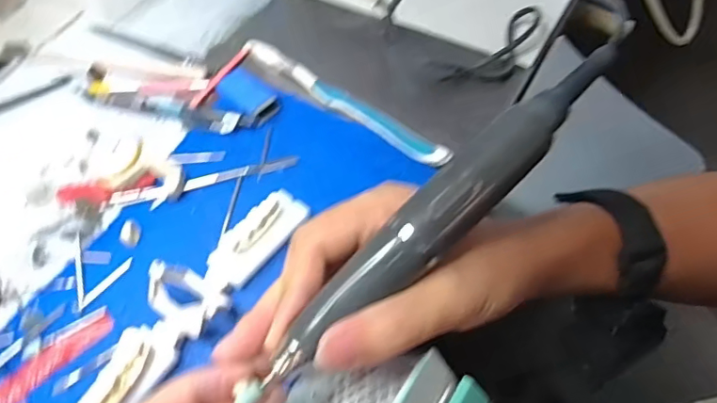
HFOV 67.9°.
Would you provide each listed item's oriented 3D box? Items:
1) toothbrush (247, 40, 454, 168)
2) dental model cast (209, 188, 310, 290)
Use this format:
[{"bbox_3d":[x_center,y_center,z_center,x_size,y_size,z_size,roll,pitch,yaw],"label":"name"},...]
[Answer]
[{"bbox_3d":[-0.013,-0.071,0.376,0.175,0.013,0.017,32,66,22],"label":"toothbrush"},{"bbox_3d":[-0.060,0.021,0.318,0.024,0.024,0.069,34,67,23],"label":"dental model cast"}]

